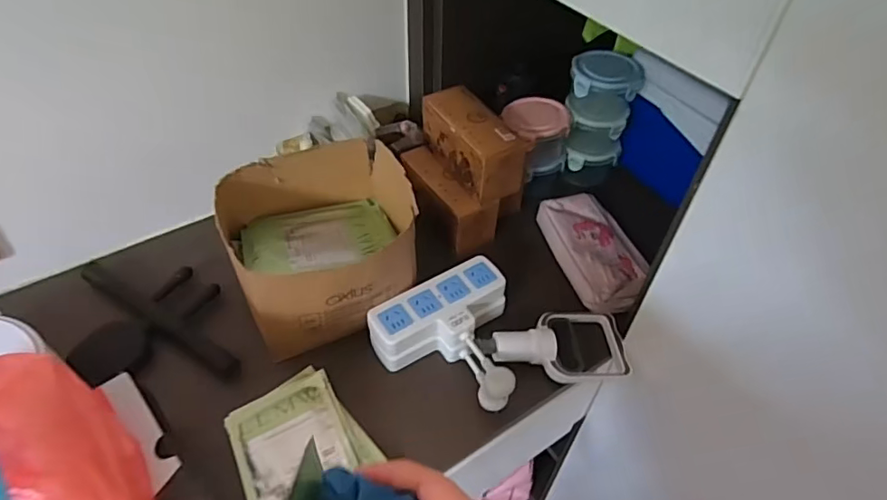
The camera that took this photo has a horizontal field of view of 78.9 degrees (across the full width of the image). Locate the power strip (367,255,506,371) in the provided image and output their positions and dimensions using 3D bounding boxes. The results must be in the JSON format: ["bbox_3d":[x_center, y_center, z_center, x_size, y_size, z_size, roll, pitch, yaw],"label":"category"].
[{"bbox_3d":[0.001,0.087,0.676,0.177,0.057,0.094,-28,54,-24],"label":"power strip"}]

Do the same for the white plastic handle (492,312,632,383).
[{"bbox_3d":[0.147,0.109,0.675,0.167,0.037,0.104,4,48,2],"label":"white plastic handle"}]

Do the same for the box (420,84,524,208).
[{"bbox_3d":[0.042,-0.154,0.765,0.080,0.088,0.155,-24,53,-22],"label":"box"}]

